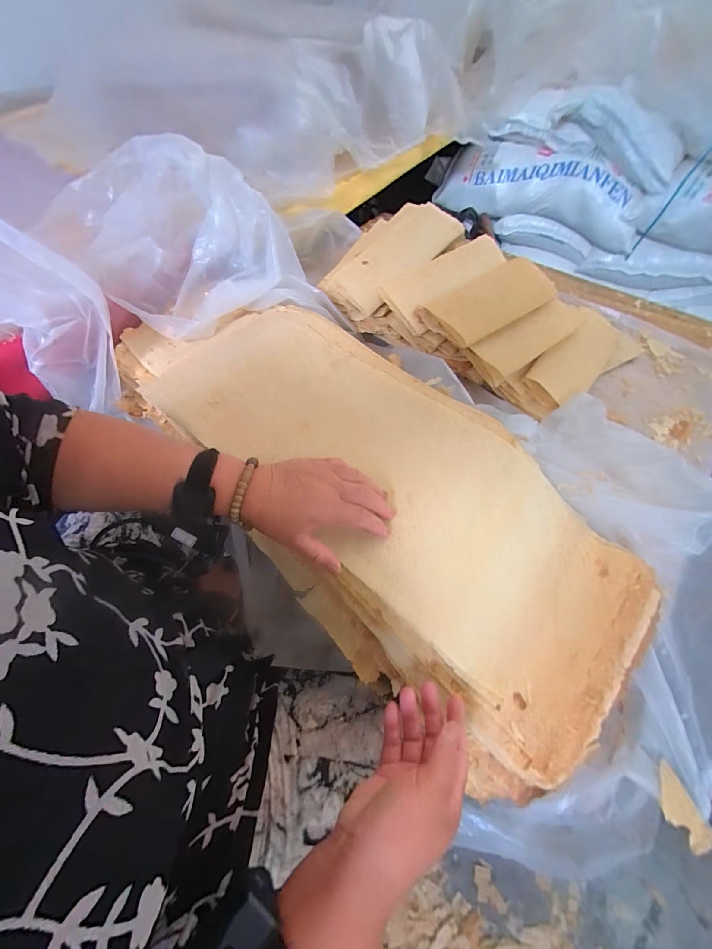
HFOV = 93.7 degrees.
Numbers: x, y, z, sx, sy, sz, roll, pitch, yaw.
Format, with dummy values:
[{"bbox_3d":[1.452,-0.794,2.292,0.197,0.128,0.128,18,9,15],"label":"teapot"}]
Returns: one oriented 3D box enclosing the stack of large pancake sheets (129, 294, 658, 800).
[{"bbox_3d":[-0.021,-0.030,0.471,0.334,0.088,0.817,-43,72,-14],"label":"stack of large pancake sheets"}]

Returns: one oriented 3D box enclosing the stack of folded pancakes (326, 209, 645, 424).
[{"bbox_3d":[0.194,-0.346,0.652,0.467,0.132,0.271,27,64,15],"label":"stack of folded pancakes"}]

